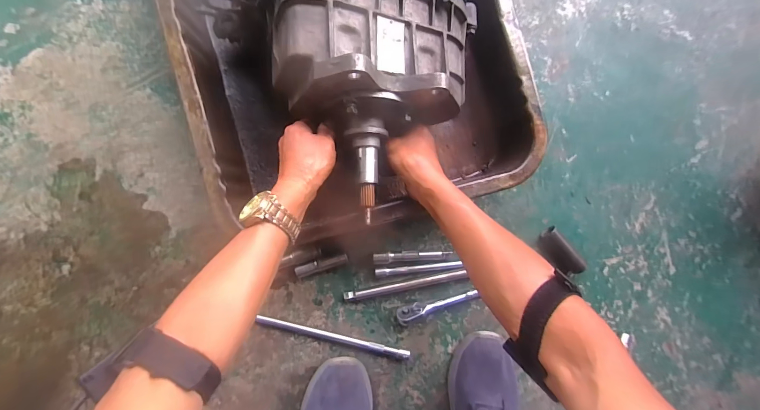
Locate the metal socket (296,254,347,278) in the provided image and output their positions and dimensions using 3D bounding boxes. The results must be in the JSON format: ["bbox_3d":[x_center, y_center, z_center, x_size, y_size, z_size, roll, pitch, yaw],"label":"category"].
[{"bbox_3d":[-0.089,0.090,0.541,0.078,0.020,0.017,-19,91,-5],"label":"metal socket"}]

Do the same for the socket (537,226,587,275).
[{"bbox_3d":[0.290,0.075,0.568,0.079,0.026,0.040,44,86,-3],"label":"socket"}]

